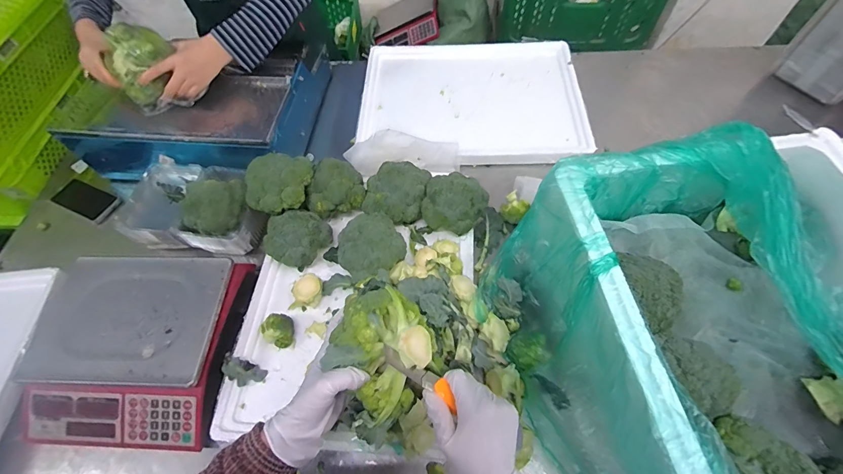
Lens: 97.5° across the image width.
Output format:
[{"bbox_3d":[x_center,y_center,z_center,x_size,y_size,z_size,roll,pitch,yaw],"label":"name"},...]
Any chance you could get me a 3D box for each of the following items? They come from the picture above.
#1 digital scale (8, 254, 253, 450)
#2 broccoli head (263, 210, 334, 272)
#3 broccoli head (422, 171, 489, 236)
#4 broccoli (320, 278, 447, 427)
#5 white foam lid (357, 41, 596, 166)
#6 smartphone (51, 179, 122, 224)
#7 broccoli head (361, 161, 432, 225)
[{"bbox_3d":[-0.484,0.179,0.612,0.296,0.083,0.290,0,60,3],"label":"digital scale"},{"bbox_3d":[-0.238,-0.001,0.704,0.104,0.081,0.107,-1,60,2],"label":"broccoli head"},{"bbox_3d":[0.065,-0.070,0.720,0.120,0.090,0.104,16,62,12],"label":"broccoli head"},{"bbox_3d":[-0.039,0.121,0.410,0.118,0.068,0.118,34,67,20],"label":"broccoli"},{"bbox_3d":[0.128,-0.370,0.974,0.549,0.033,0.435,1,60,4],"label":"white foam lid"},{"bbox_3d":[-0.758,-0.084,0.833,0.148,0.016,0.067,22,73,9],"label":"smartphone"},{"bbox_3d":[-0.052,-0.088,0.740,0.116,0.075,0.117,-1,60,2],"label":"broccoli head"}]

